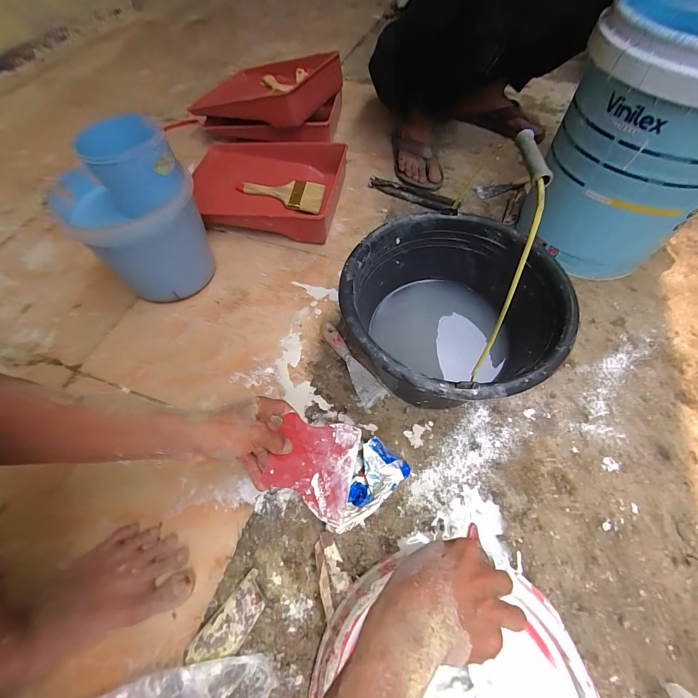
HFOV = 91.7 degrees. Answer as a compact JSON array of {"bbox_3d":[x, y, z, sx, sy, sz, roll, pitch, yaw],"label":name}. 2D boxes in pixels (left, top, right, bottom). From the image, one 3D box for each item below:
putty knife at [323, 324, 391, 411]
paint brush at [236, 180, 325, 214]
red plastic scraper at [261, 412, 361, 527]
[{"bbox_3d":[0.001,0.026,0.581,0.042,0.025,0.160,-32,64,-17],"label":"putty knife"},{"bbox_3d":[-0.162,-0.373,0.799,0.209,0.027,0.087,17,61,10],"label":"paint brush"},{"bbox_3d":[-0.044,0.144,0.433,0.107,0.005,0.119,24,52,-12],"label":"red plastic scraper"}]

